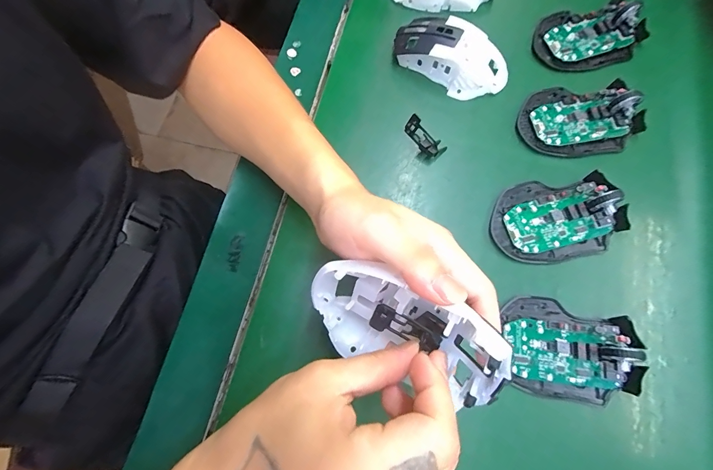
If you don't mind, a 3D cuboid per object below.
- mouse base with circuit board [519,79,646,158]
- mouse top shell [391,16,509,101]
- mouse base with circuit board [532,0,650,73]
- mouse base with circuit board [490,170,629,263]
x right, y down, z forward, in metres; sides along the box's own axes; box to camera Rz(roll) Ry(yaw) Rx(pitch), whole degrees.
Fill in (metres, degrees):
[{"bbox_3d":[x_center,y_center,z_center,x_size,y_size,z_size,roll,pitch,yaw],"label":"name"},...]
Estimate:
[{"bbox_3d":[0.212,-0.112,0.328,0.109,0.024,0.070,-3,73,0],"label":"mouse base with circuit board"},{"bbox_3d":[0.093,-0.177,0.346,0.113,0.036,0.055,27,75,9],"label":"mouse top shell"},{"bbox_3d":[0.238,-0.208,0.358,0.104,0.026,0.077,-23,74,-6],"label":"mouse base with circuit board"},{"bbox_3d":[0.174,-0.017,0.300,0.110,0.025,0.070,-8,73,-1],"label":"mouse base with circuit board"}]

